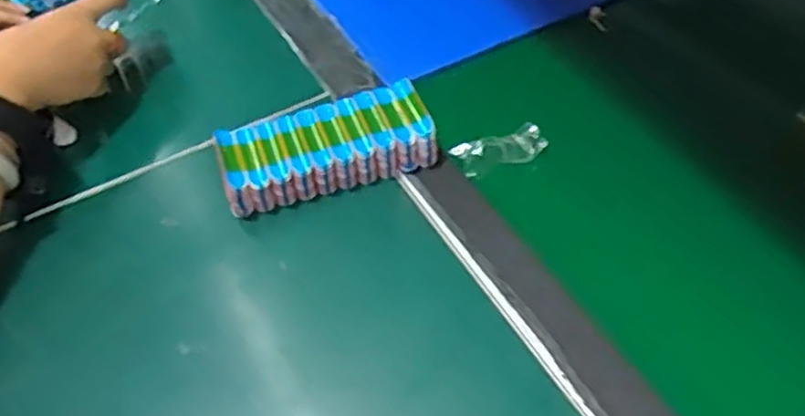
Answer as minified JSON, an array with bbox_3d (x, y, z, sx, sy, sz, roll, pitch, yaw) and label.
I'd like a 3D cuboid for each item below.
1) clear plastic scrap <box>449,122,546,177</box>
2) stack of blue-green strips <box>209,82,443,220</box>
[{"bbox_3d":[0.071,-0.044,0.542,0.066,0.018,0.026,-24,53,-16],"label":"clear plastic scrap"},{"bbox_3d":[-0.056,-0.046,0.538,0.151,0.035,0.068,-16,51,-10],"label":"stack of blue-green strips"}]

